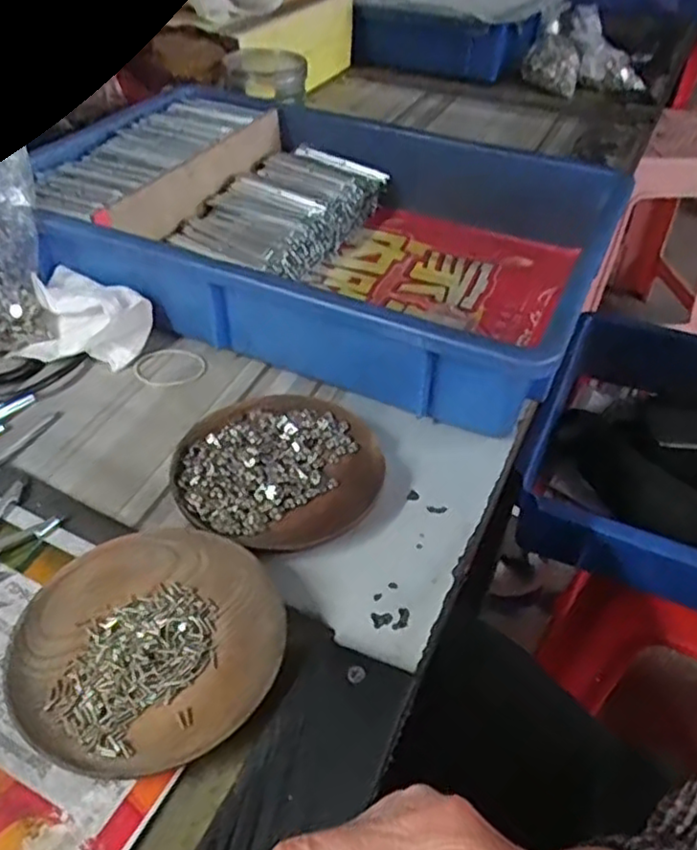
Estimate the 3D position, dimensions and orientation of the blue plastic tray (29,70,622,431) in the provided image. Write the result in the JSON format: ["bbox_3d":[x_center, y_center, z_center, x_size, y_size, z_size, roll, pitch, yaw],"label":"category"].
[{"bbox_3d":[-0.021,-0.155,0.547,0.415,0.079,0.292,22,46,20],"label":"blue plastic tray"}]

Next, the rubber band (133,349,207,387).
[{"bbox_3d":[-0.123,-0.040,0.474,0.047,0.004,0.039,12,43,10],"label":"rubber band"}]

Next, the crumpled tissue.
[{"bbox_3d":[-0.181,-0.075,0.477,0.083,0.045,0.066,13,43,11],"label":"crumpled tissue"}]

